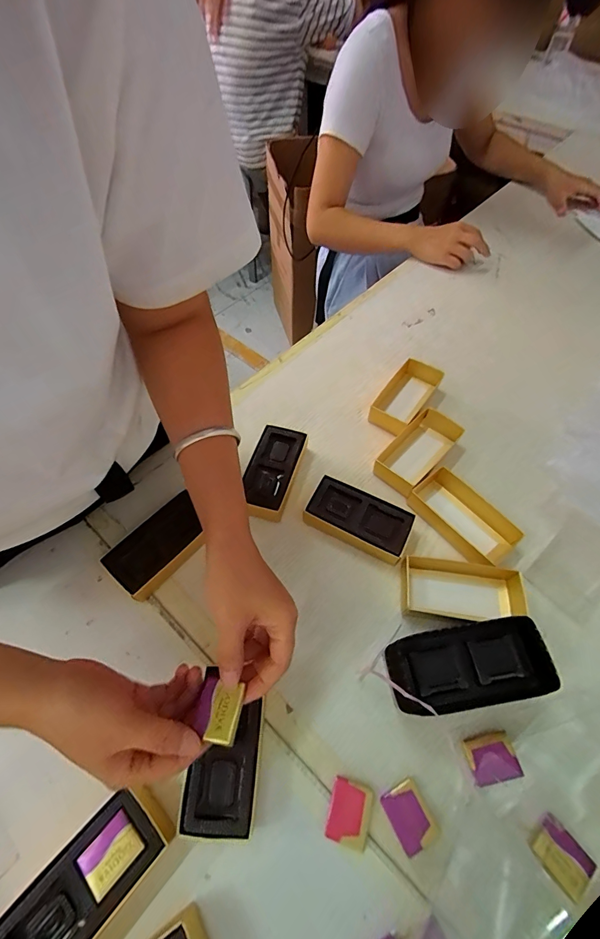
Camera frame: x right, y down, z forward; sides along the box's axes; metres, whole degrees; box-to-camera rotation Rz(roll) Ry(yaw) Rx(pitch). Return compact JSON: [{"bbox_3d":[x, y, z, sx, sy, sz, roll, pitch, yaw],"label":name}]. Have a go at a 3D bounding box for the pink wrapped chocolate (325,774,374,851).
[{"bbox_3d":[0.040,0.278,0.305,0.032,0.009,0.040,15,60,9],"label":"pink wrapped chocolate"}]

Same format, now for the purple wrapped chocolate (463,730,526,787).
[{"bbox_3d":[0.160,0.242,0.317,0.038,0.014,0.032,-11,59,-7],"label":"purple wrapped chocolate"}]

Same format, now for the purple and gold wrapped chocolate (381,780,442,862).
[{"bbox_3d":[0.089,0.279,0.303,0.032,0.009,0.040,-24,62,-14],"label":"purple and gold wrapped chocolate"}]

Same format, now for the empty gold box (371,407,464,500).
[{"bbox_3d":[0.145,-0.023,0.480,0.060,0.030,0.119,39,66,21],"label":"empty gold box"}]

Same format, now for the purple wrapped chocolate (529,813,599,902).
[{"bbox_3d":[0.201,0.297,0.289,0.032,0.004,0.040,-36,65,-20],"label":"purple wrapped chocolate"}]

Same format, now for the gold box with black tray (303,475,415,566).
[{"bbox_3d":[0.065,0.056,0.428,0.111,0.036,0.053,25,62,15],"label":"gold box with black tray"}]

